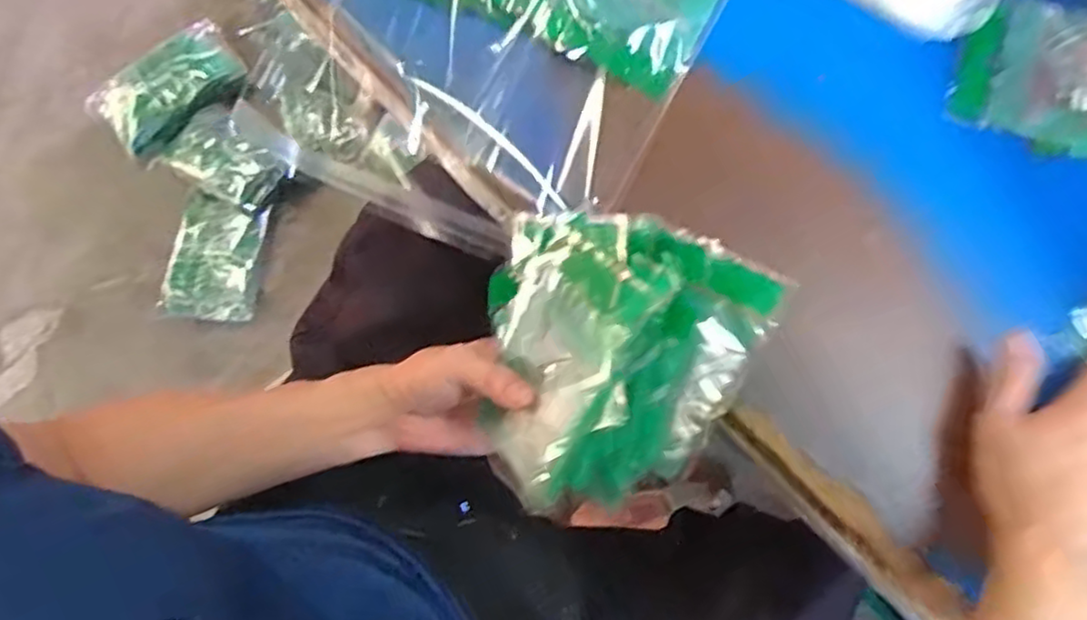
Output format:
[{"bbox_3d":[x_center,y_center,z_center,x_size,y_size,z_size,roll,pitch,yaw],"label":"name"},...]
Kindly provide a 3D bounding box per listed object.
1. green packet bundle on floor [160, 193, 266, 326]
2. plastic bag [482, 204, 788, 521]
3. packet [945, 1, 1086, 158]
[{"bbox_3d":[-0.592,-0.091,1.265,0.167,0.077,0.215,10,77,4],"label":"green packet bundle on floor"},{"bbox_3d":[0.039,0.035,0.412,0.160,0.096,0.170,10,77,4],"label":"plastic bag"},{"bbox_3d":[0.392,-0.164,0.494,0.180,0.019,0.108,10,77,4],"label":"packet"}]

